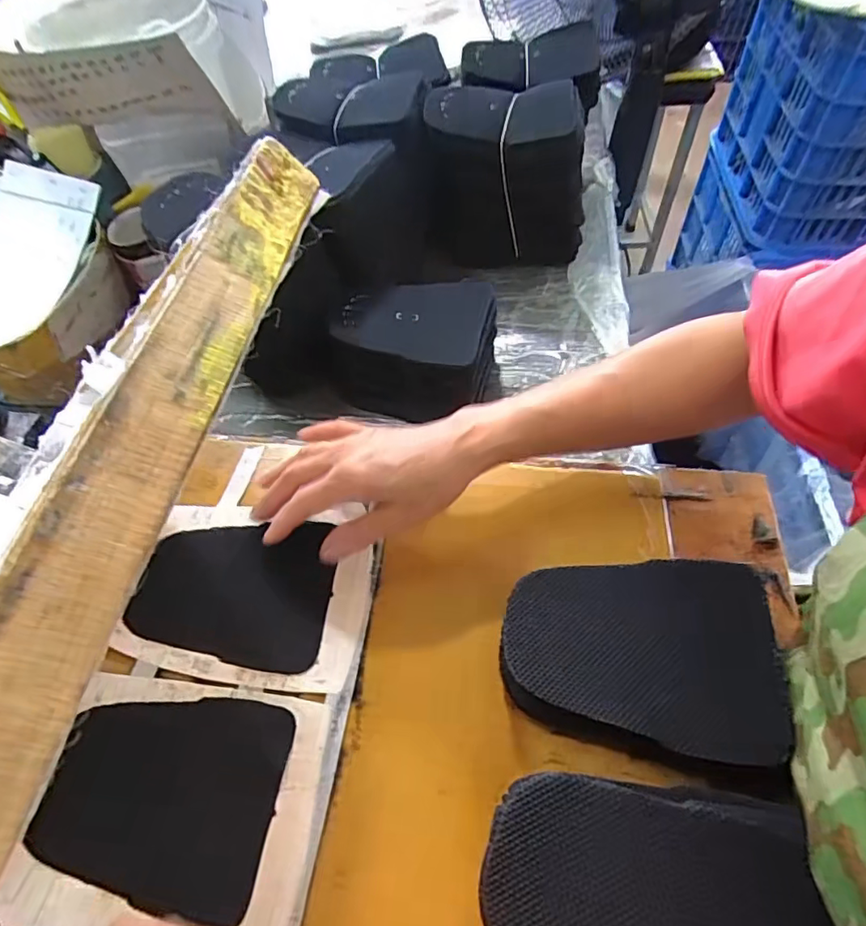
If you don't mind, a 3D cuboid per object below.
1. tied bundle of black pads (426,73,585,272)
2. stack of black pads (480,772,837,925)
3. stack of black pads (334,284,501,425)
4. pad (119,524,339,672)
[{"bbox_3d":[0.078,-0.300,0.584,0.158,0.151,0.096,0,56,3],"label":"tied bundle of black pads"},{"bbox_3d":[0.098,0.213,0.252,0.145,0.039,0.112,3,56,6],"label":"stack of black pads"},{"bbox_3d":[-0.017,-0.107,0.514,0.146,0.069,0.118,8,57,9],"label":"stack of black pads"},{"bbox_3d":[-0.133,0.085,0.370,0.127,0.013,0.095,4,60,3],"label":"pad"}]

